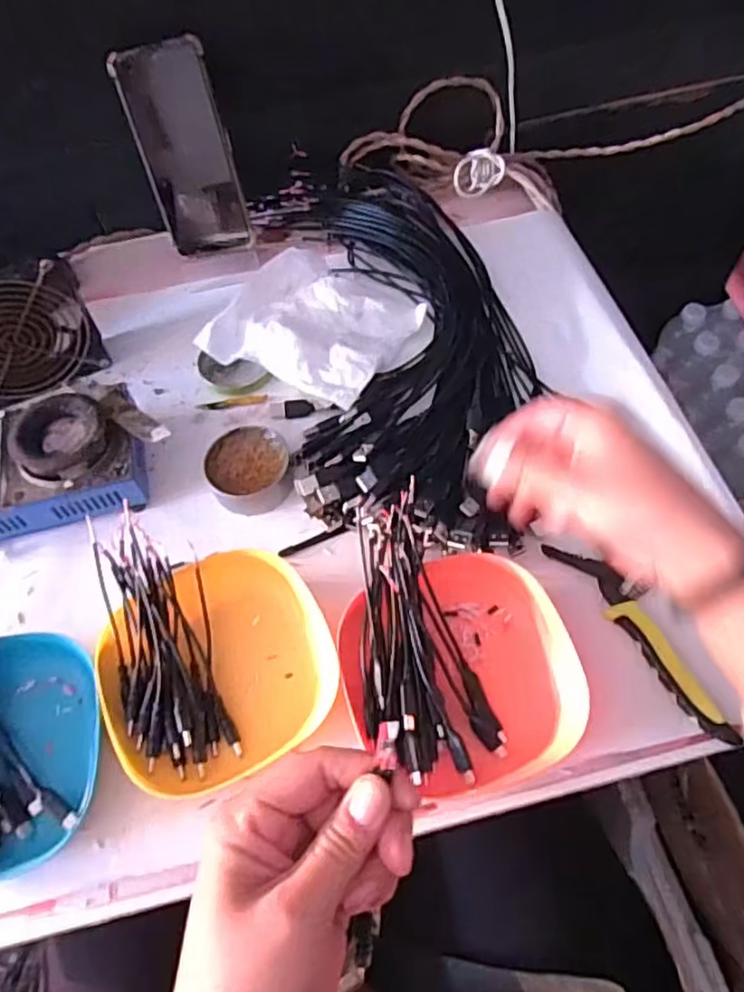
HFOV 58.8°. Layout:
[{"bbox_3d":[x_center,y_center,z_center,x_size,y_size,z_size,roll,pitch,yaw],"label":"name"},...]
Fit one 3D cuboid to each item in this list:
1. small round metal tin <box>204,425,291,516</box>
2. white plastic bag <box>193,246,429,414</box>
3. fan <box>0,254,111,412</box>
[{"bbox_3d":[-0.094,-0.021,0.505,0.061,0.026,0.063,-2,60,3],"label":"small round metal tin"},{"bbox_3d":[-0.044,-0.153,0.576,0.157,0.036,0.151,25,65,17],"label":"white plastic bag"},{"bbox_3d":[-0.295,-0.139,0.533,0.120,0.107,0.051,-28,62,-12],"label":"fan"}]

